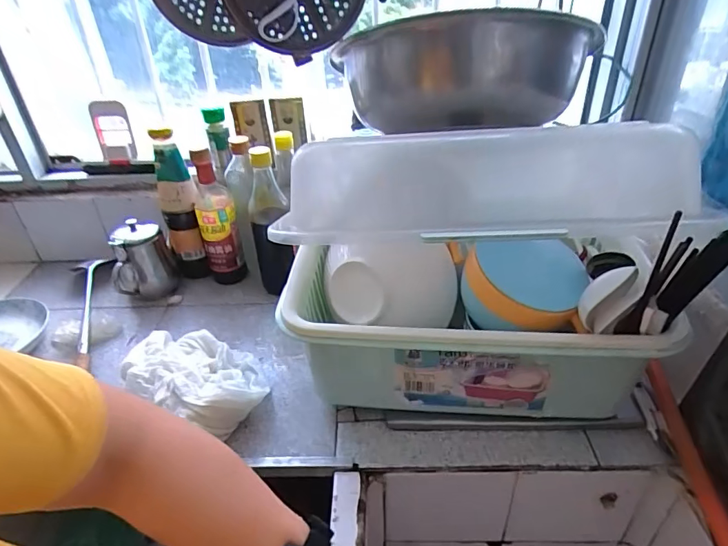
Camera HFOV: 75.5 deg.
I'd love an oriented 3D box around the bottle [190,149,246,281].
[{"bbox_3d":[-0.244,-0.086,0.783,0.062,0.233,0.052,-15,36,-17],"label":"bottle"}]

